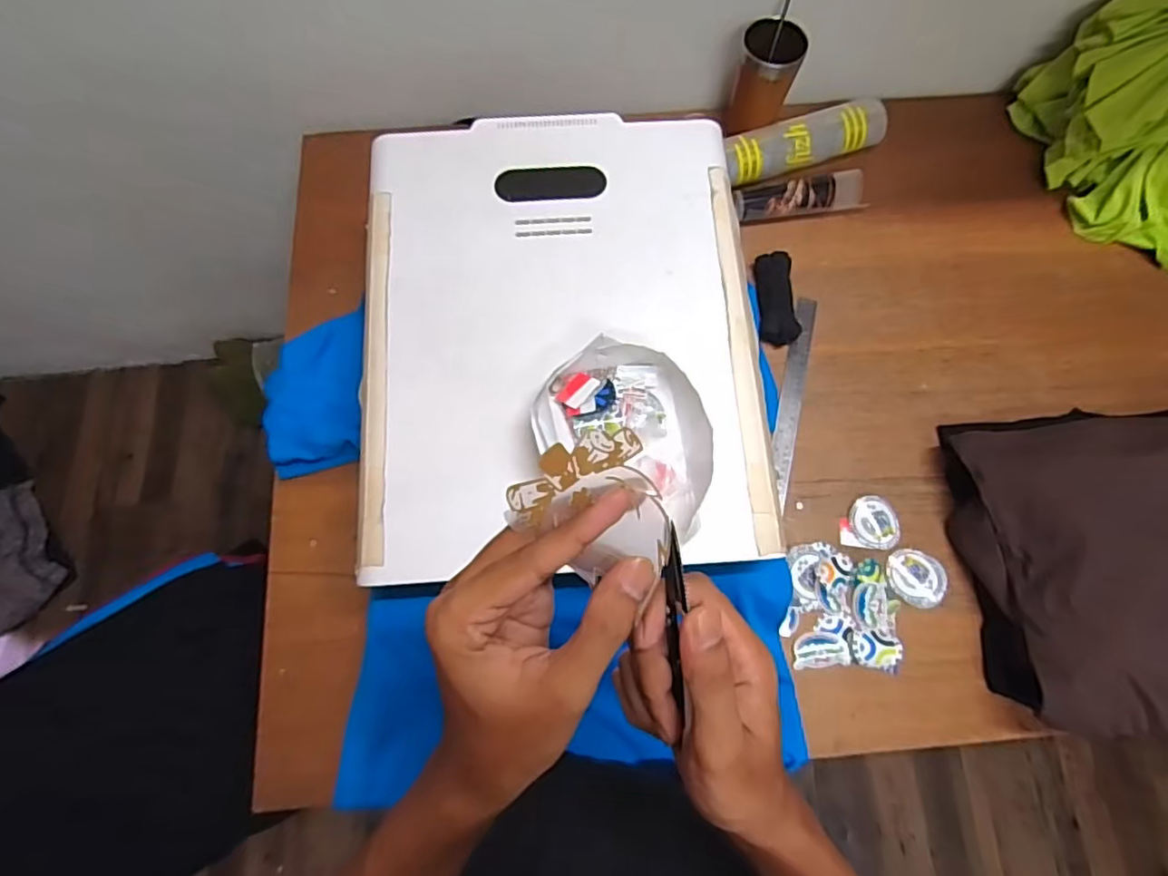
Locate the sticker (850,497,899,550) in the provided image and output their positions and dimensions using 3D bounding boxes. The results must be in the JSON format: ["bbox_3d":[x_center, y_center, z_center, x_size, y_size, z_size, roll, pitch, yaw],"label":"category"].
[{"bbox_3d":[0.352,0.102,0.725,0.053,0.011,0.066,-39,78,-12],"label":"sticker"}]

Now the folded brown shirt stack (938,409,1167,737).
[{"bbox_3d":[0.703,0.131,0.680,0.517,0.091,0.352,-3,73,-2],"label":"folded brown shirt stack"}]

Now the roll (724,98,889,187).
[{"bbox_3d":[0.310,-0.422,0.862,0.247,0.054,0.065,-20,75,-7],"label":"roll"}]

